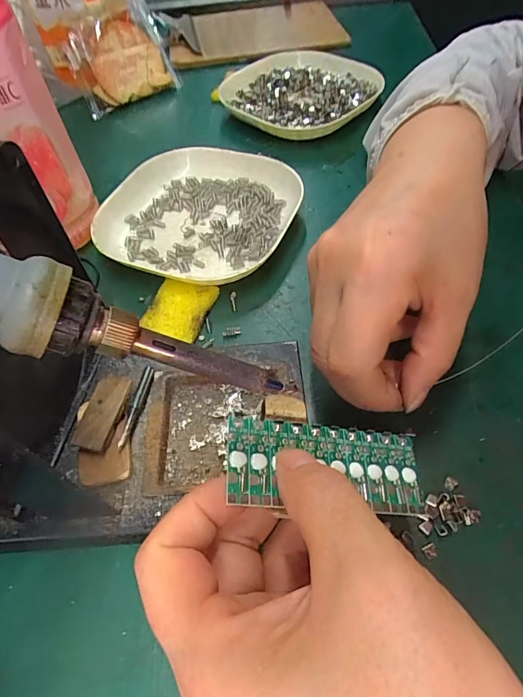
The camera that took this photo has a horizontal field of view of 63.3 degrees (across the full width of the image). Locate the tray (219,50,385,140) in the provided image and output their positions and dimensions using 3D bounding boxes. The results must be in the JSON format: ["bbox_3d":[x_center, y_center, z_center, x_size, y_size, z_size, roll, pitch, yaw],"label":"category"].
[{"bbox_3d":[0.042,-0.256,0.422,0.155,0.018,0.144,-39,61,-20],"label":"tray"}]

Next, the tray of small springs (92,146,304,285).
[{"bbox_3d":[-0.045,-0.102,0.321,0.138,0.022,0.137,13,57,14],"label":"tray of small springs"}]

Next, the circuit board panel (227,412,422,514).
[{"bbox_3d":[0.026,0.044,0.162,0.079,0.004,0.031,9,53,-17],"label":"circuit board panel"}]

